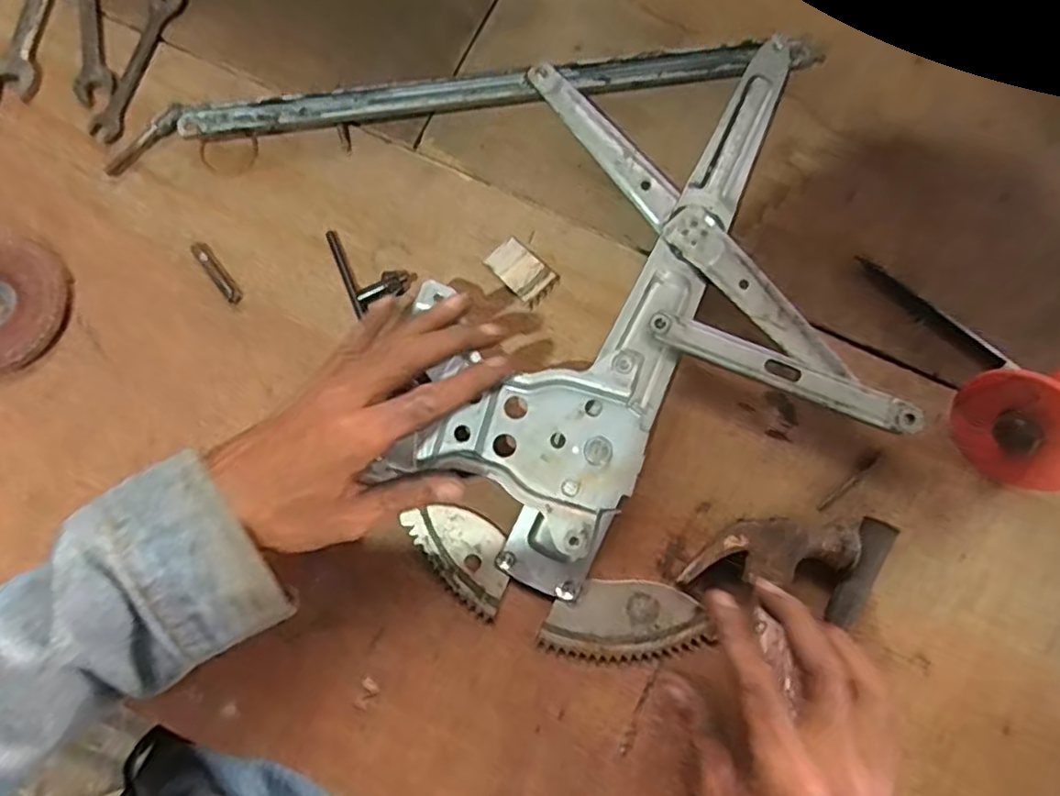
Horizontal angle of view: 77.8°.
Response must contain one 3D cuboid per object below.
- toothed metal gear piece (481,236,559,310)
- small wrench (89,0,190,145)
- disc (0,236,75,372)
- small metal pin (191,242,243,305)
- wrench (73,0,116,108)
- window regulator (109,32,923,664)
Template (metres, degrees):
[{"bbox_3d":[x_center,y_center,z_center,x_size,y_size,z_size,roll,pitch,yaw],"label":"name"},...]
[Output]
[{"bbox_3d":[-0.005,-0.083,0.432,0.044,0.004,0.029,44,81,7],"label":"toothed metal gear piece"},{"bbox_3d":[-0.271,-0.233,0.458,0.021,0.005,0.123,18,79,2],"label":"small wrench"},{"bbox_3d":[-0.337,-0.058,0.414,0.088,0.014,0.076,-36,82,-8],"label":"disc"},{"bbox_3d":[-0.202,-0.081,0.425,0.010,0.004,0.048,-37,82,-8],"label":"small metal pin"},{"bbox_3d":[-0.307,-0.262,0.460,0.025,0.004,0.127,-8,79,-3],"label":"wrench"},{"bbox_3d":[0.027,-0.102,0.423,0.381,0.033,0.462,-38,82,-8],"label":"window regulator"}]

